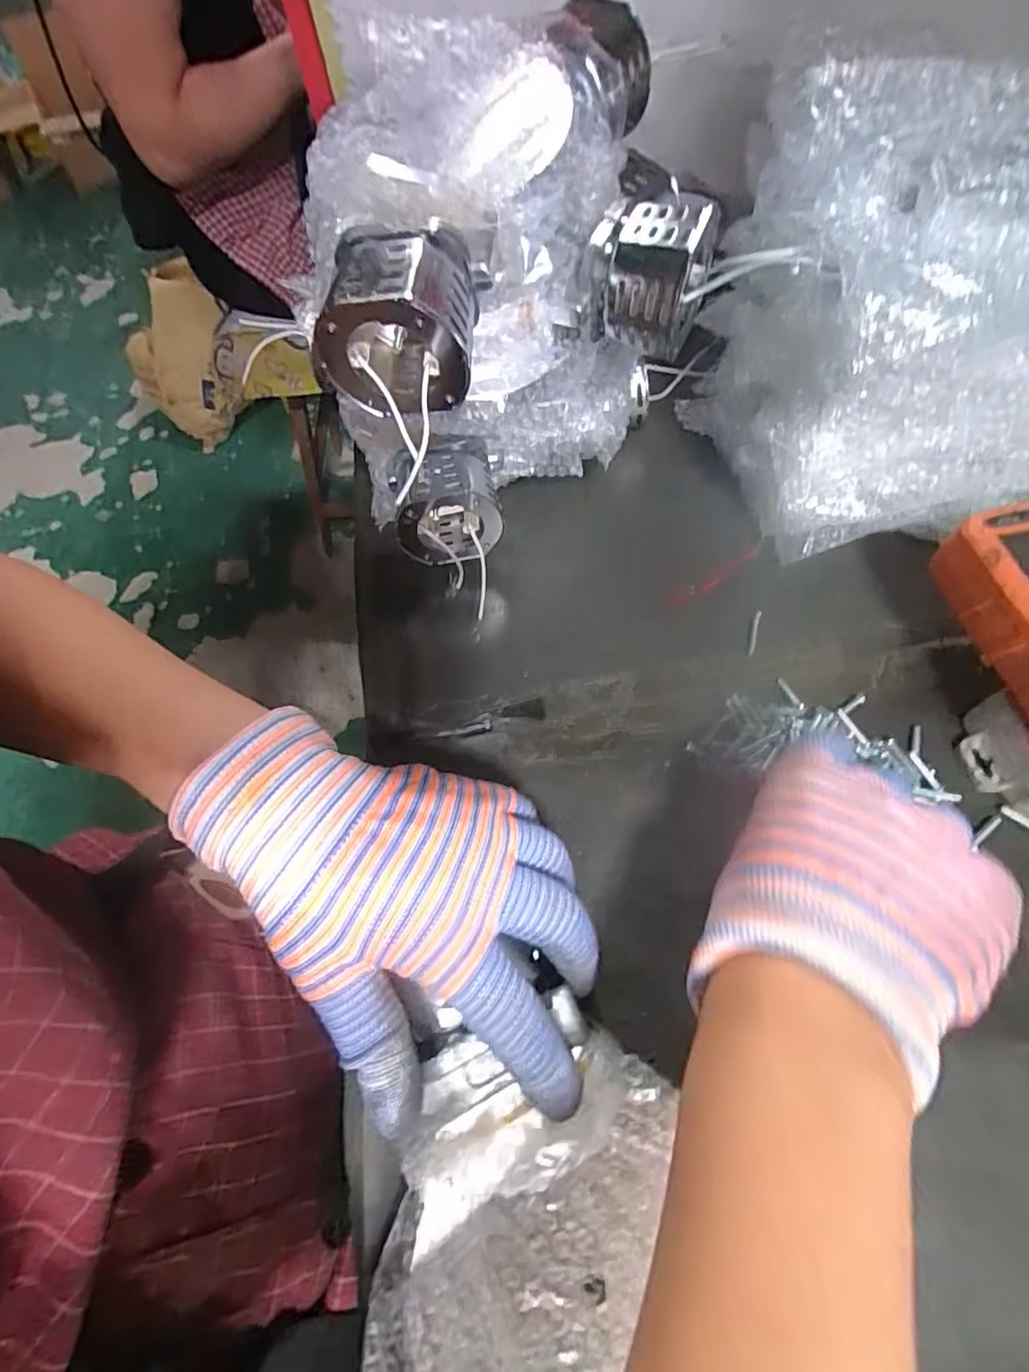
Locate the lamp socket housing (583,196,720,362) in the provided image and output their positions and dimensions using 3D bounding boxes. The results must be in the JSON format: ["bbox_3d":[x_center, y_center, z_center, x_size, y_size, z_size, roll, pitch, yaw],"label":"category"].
[{"bbox_3d":[0.061,-0.188,0.271,0.053,0.050,0.049,17,65,12],"label":"lamp socket housing"}]

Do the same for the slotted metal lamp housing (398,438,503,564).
[{"bbox_3d":[-0.037,-0.099,0.328,0.060,0.052,0.046,-13,63,-4],"label":"slotted metal lamp housing"}]

